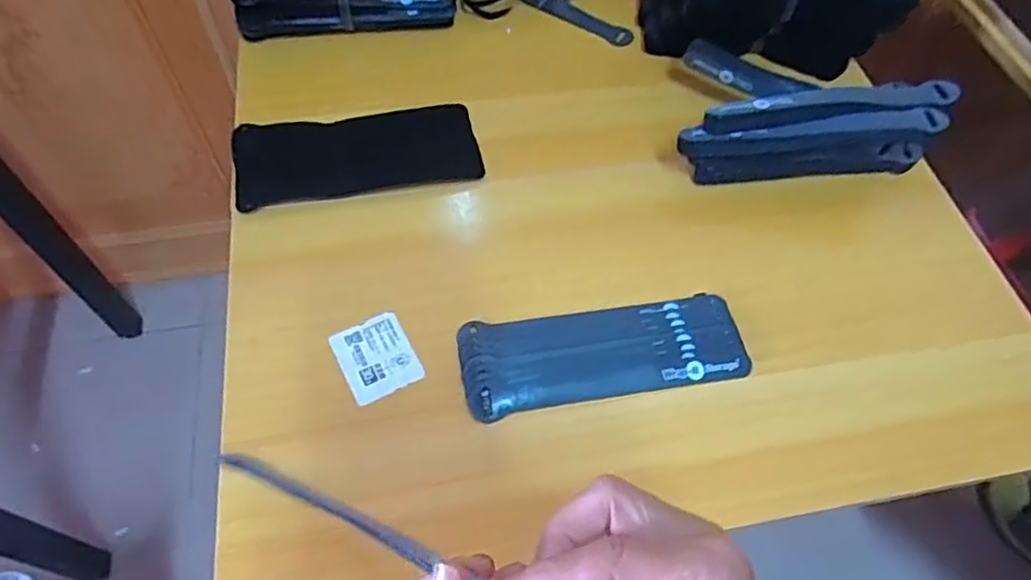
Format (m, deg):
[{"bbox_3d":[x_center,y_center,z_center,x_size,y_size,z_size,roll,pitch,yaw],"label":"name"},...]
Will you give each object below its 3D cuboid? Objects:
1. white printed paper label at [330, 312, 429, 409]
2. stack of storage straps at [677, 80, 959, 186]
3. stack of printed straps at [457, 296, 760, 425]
[{"bbox_3d":[-0.096,0.045,0.451,0.049,0.004,0.060,-24,63,-17],"label":"white printed paper label"},{"bbox_3d":[0.240,-0.119,0.521,0.210,0.079,0.044,-5,59,-7],"label":"stack of storage straps"},{"bbox_3d":[0.063,0.044,0.459,0.198,0.010,0.069,-7,60,-8],"label":"stack of printed straps"}]

